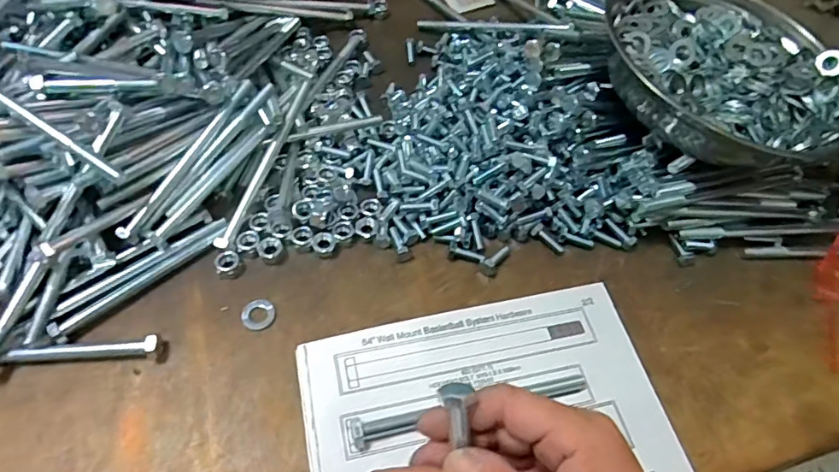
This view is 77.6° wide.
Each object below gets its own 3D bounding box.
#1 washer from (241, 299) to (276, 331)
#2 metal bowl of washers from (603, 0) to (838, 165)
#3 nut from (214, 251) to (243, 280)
[{"bbox_3d":[-0.117,0.056,0.379,0.024,0.004,0.023,3,55,-4],"label":"washer"},{"bbox_3d":[0.258,-0.148,0.445,0.212,0.051,0.203,3,58,-5],"label":"metal bowl of washers"},{"bbox_3d":[-0.143,0.022,0.389,0.018,0.014,0.017,-8,56,-11],"label":"nut"}]

